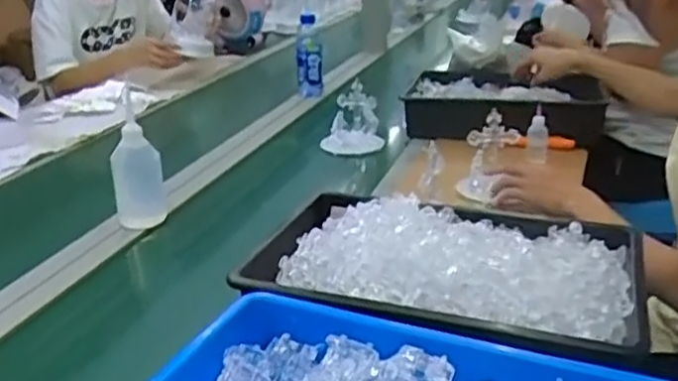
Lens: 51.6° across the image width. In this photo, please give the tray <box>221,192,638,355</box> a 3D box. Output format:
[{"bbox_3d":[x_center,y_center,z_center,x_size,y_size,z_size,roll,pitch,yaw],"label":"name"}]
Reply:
[{"bbox_3d":[0.112,0.062,0.791,0.426,0.070,0.279,7,24,20],"label":"tray"}]

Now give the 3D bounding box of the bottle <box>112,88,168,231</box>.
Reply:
[{"bbox_3d":[-0.324,-0.047,1.119,0.061,0.200,0.067,12,26,31],"label":"bottle"}]

